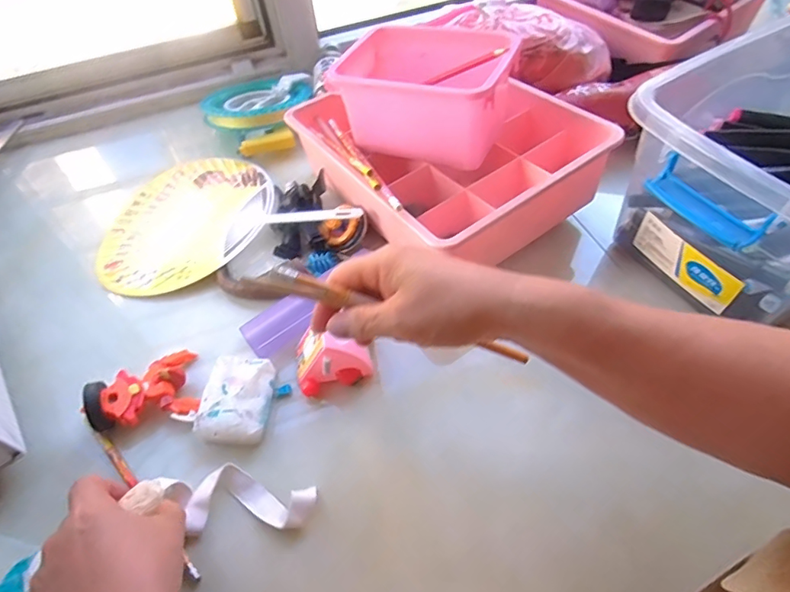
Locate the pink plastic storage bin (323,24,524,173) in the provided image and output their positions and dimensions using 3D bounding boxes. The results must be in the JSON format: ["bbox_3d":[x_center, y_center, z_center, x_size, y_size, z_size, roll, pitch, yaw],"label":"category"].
[{"bbox_3d":[0.033,-0.217,0.508,0.161,0.082,0.128,19,57,17],"label":"pink plastic storage bin"}]

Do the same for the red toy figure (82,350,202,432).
[{"bbox_3d":[-0.220,0.084,0.430,0.082,0.034,0.071,-20,55,-11],"label":"red toy figure"}]

